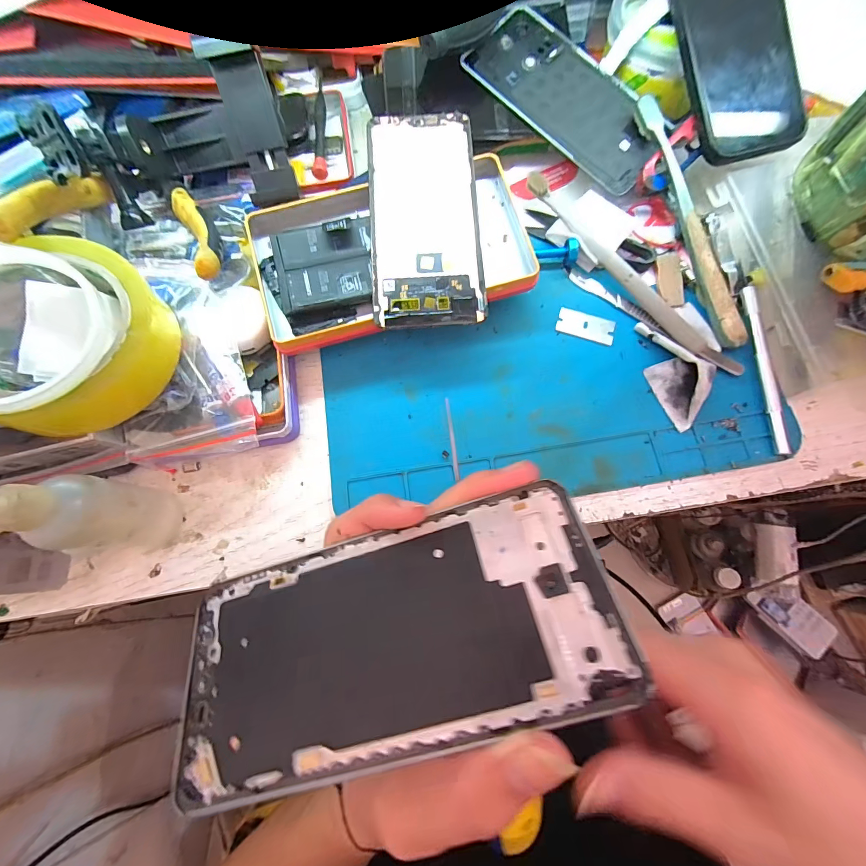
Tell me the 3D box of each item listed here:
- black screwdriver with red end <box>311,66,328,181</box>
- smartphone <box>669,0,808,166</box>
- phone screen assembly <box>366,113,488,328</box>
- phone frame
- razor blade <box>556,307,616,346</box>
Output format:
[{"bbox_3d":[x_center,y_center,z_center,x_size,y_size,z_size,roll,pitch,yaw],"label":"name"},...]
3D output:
[{"bbox_3d":[-0.088,-0.244,0.288,0.010,0.012,0.104,-4,74,1],"label":"black screwdriver with red end"},{"bbox_3d":[0.198,-0.258,0.241,0.072,0.011,0.147,-15,93,-2],"label":"smartphone"},{"bbox_3d":[-0.005,-0.142,0.241,0.070,0.004,0.151,-4,80,-2],"label":"phone screen assembly"},{"bbox_3d":[-0.016,0.071,0.132,0.154,0.005,0.071,-18,56,6],"label":"phone frame"},{"bbox_3d":[0.107,-0.075,0.256,0.039,0.004,0.020,19,76,7],"label":"razor blade"}]

